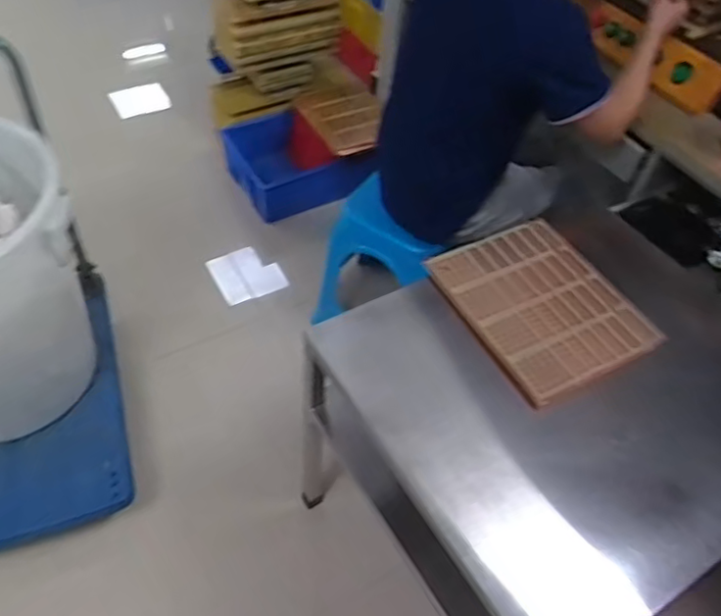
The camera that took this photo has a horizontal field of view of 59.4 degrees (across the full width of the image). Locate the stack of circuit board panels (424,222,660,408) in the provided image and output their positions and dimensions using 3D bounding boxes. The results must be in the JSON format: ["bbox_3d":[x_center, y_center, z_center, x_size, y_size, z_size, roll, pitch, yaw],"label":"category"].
[{"bbox_3d":[0.325,-0.015,1.137,0.306,0.021,0.344,-21,56,-21],"label":"stack of circuit board panels"}]

